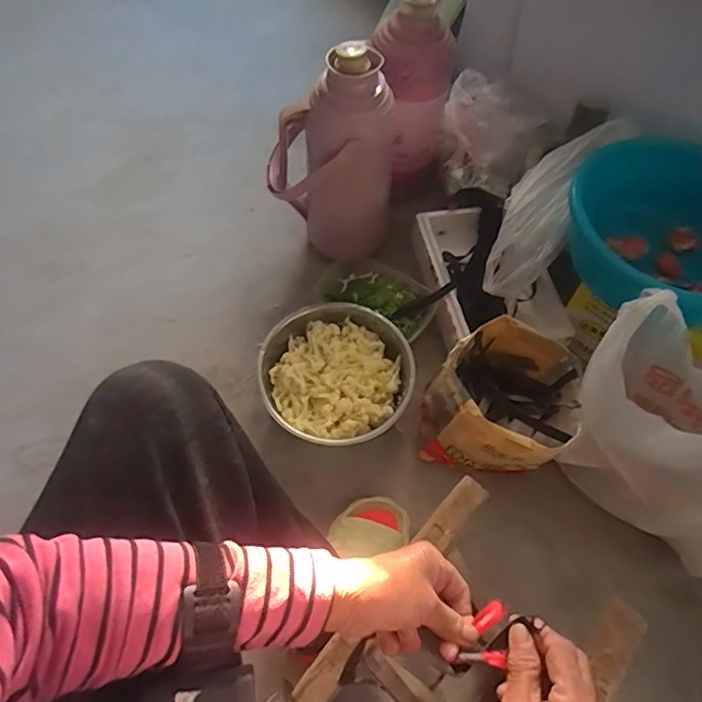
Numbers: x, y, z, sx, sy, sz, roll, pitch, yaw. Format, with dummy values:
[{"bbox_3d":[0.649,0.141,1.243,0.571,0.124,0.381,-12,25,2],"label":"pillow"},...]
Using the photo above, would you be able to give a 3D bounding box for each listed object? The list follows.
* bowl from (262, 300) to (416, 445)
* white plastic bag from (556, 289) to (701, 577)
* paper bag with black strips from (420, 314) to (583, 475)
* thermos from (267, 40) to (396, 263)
[{"bbox_3d":[-0.024,0.038,0.877,0.230,0.082,0.252,2,60,-3],"label":"bowl"},{"bbox_3d":[0.429,0.090,0.679,0.162,0.325,0.291,-39,70,-22],"label":"white plastic bag"},{"bbox_3d":[0.210,0.080,0.785,0.175,0.194,0.173,24,62,9],"label":"paper bag with black strips"},{"bbox_3d":[-0.032,-0.310,0.887,0.196,0.330,0.126,-1,61,-4],"label":"thermos"}]

